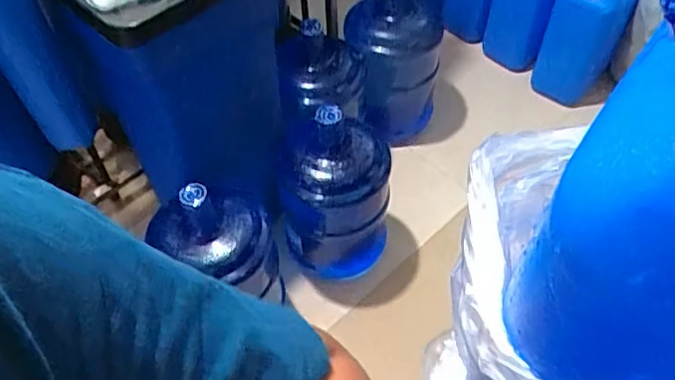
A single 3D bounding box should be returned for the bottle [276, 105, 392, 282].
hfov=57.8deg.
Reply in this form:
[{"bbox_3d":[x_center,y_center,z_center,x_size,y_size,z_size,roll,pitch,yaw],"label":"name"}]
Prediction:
[{"bbox_3d":[-0.008,-0.007,1.401,0.242,0.418,0.235,0,55,2],"label":"bottle"}]

